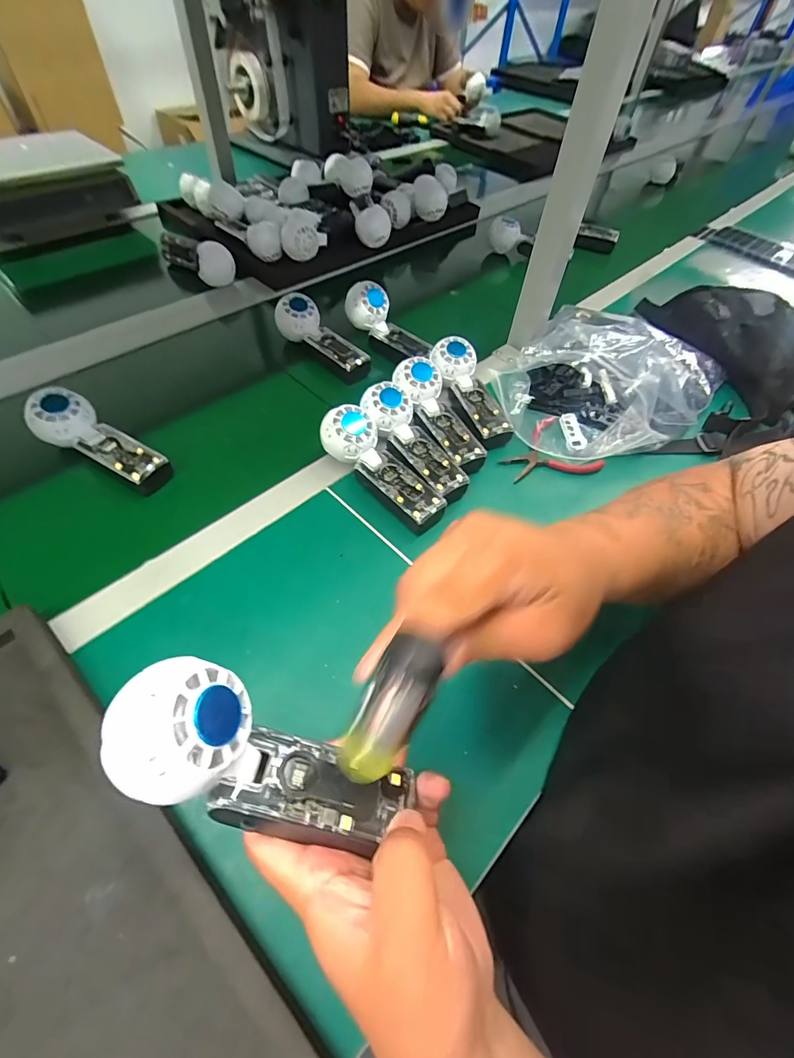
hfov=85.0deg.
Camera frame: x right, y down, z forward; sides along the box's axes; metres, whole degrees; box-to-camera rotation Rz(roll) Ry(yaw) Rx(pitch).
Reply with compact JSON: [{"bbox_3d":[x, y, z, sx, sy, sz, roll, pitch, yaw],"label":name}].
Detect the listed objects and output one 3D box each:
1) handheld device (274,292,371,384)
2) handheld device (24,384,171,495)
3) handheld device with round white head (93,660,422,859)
[{"bbox_3d":[-0.109,-0.274,0.632,0.162,0.043,0.052,44,64,10],"label":"handheld device"},{"bbox_3d":[-0.333,-0.099,0.484,0.162,0.063,0.059,24,58,14],"label":"handheld device"},{"bbox_3d":[-0.068,0.121,0.224,0.153,0.040,0.057,37,54,-22],"label":"handheld device with round white head"}]

